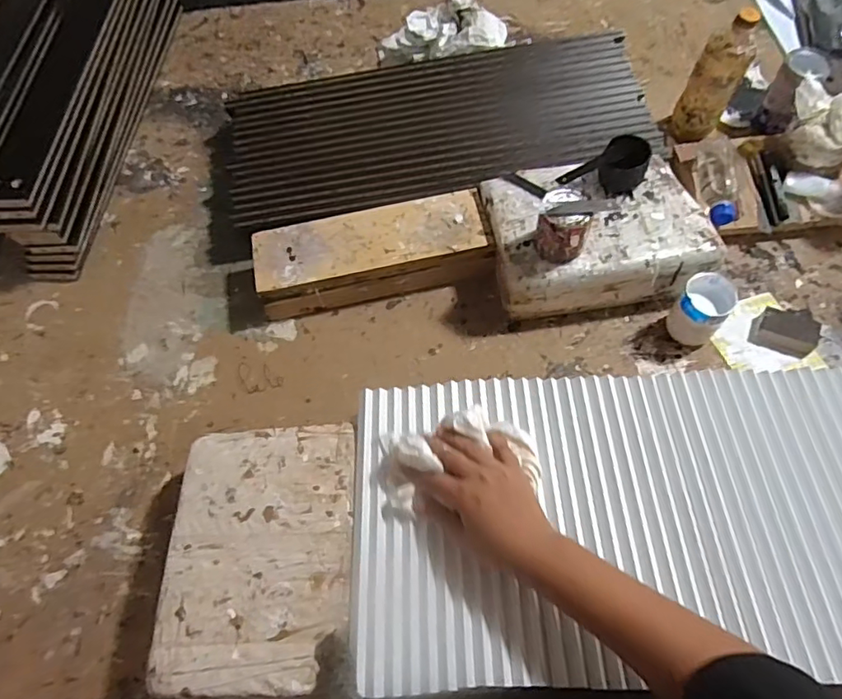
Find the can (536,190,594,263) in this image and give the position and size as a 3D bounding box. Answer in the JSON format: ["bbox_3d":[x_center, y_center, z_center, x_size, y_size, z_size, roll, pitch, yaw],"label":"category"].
[{"bbox_3d":[0.176,-0.148,0.683,0.060,0.078,0.057,-2,63,3],"label":"can"}]

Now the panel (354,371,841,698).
[{"bbox_3d":[0.331,0.148,0.518,0.731,0.032,0.284,-3,61,0],"label":"panel"}]

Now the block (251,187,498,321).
[{"bbox_3d":[-0.068,-0.136,0.794,0.324,0.078,0.120,-12,62,-5],"label":"block"}]

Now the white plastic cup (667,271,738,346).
[{"bbox_3d":[0.362,-0.048,0.719,0.061,0.088,0.061,-2,63,3],"label":"white plastic cup"}]

